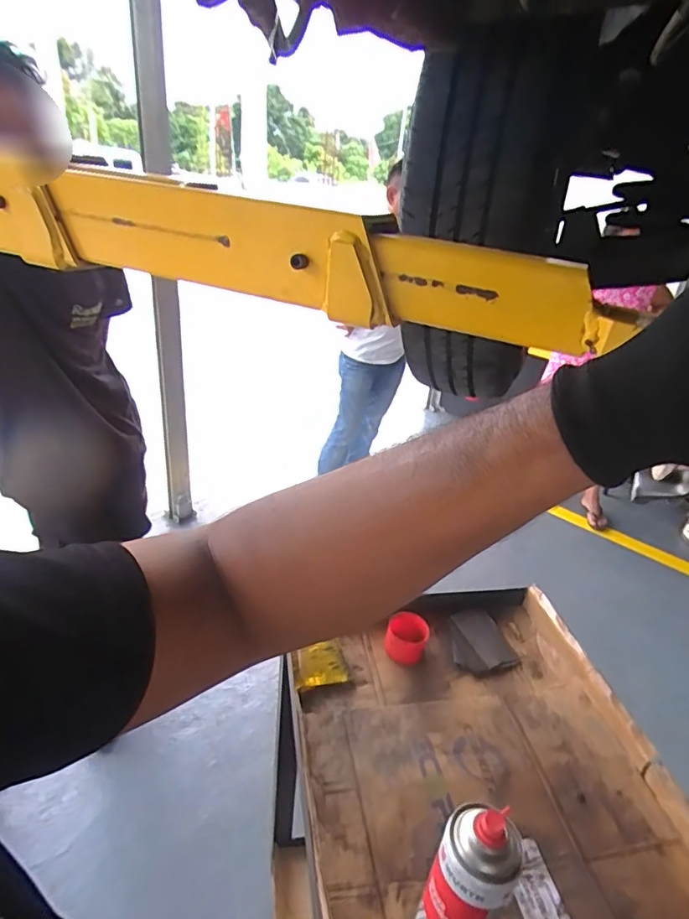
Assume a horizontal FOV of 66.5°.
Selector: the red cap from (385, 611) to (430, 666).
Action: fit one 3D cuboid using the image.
[{"bbox_3d":[0.101,0.287,0.844,0.063,0.047,0.059,4,28,-2],"label":"red cap"}]

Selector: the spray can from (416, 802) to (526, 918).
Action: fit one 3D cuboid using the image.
[{"bbox_3d":[0.103,0.392,0.466,0.065,0.218,0.064,20,32,26],"label":"spray can"}]

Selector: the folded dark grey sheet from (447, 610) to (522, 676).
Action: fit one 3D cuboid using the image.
[{"bbox_3d":[0.221,0.300,0.869,0.103,0.011,0.122,-3,29,-14],"label":"folded dark grey sheet"}]

